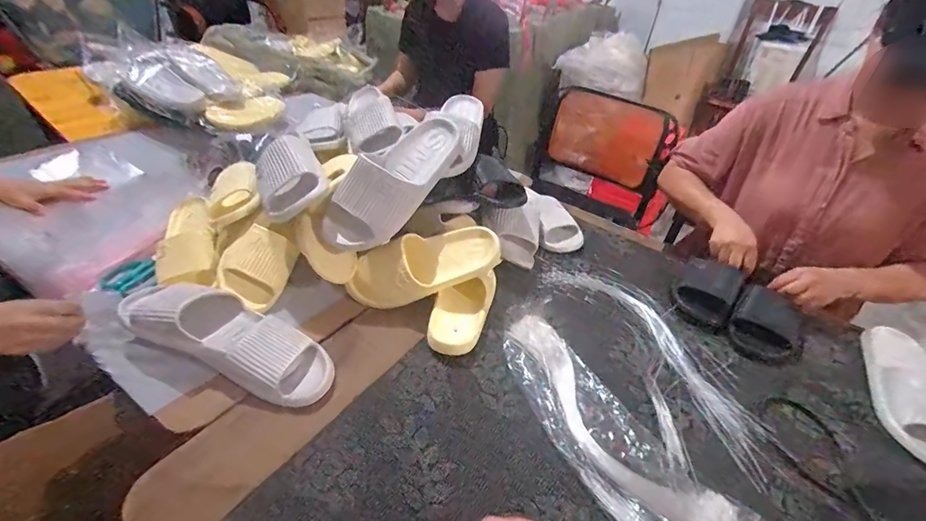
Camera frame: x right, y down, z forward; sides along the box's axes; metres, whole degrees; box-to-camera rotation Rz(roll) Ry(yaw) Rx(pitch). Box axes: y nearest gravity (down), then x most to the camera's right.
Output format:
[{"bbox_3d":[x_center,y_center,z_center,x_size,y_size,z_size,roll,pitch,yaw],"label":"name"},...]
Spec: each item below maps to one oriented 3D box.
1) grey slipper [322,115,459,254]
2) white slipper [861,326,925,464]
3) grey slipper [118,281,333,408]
[{"bbox_3d":[-0.108,-0.133,0.723,0.105,0.095,0.287,31,71,29],"label":"grey slipper"},{"bbox_3d":[0.719,0.188,0.669,0.121,0.073,0.251,25,42,22],"label":"white slipper"},{"bbox_3d":[-0.330,0.095,0.618,0.320,0.075,0.114,25,43,5],"label":"grey slipper"}]

